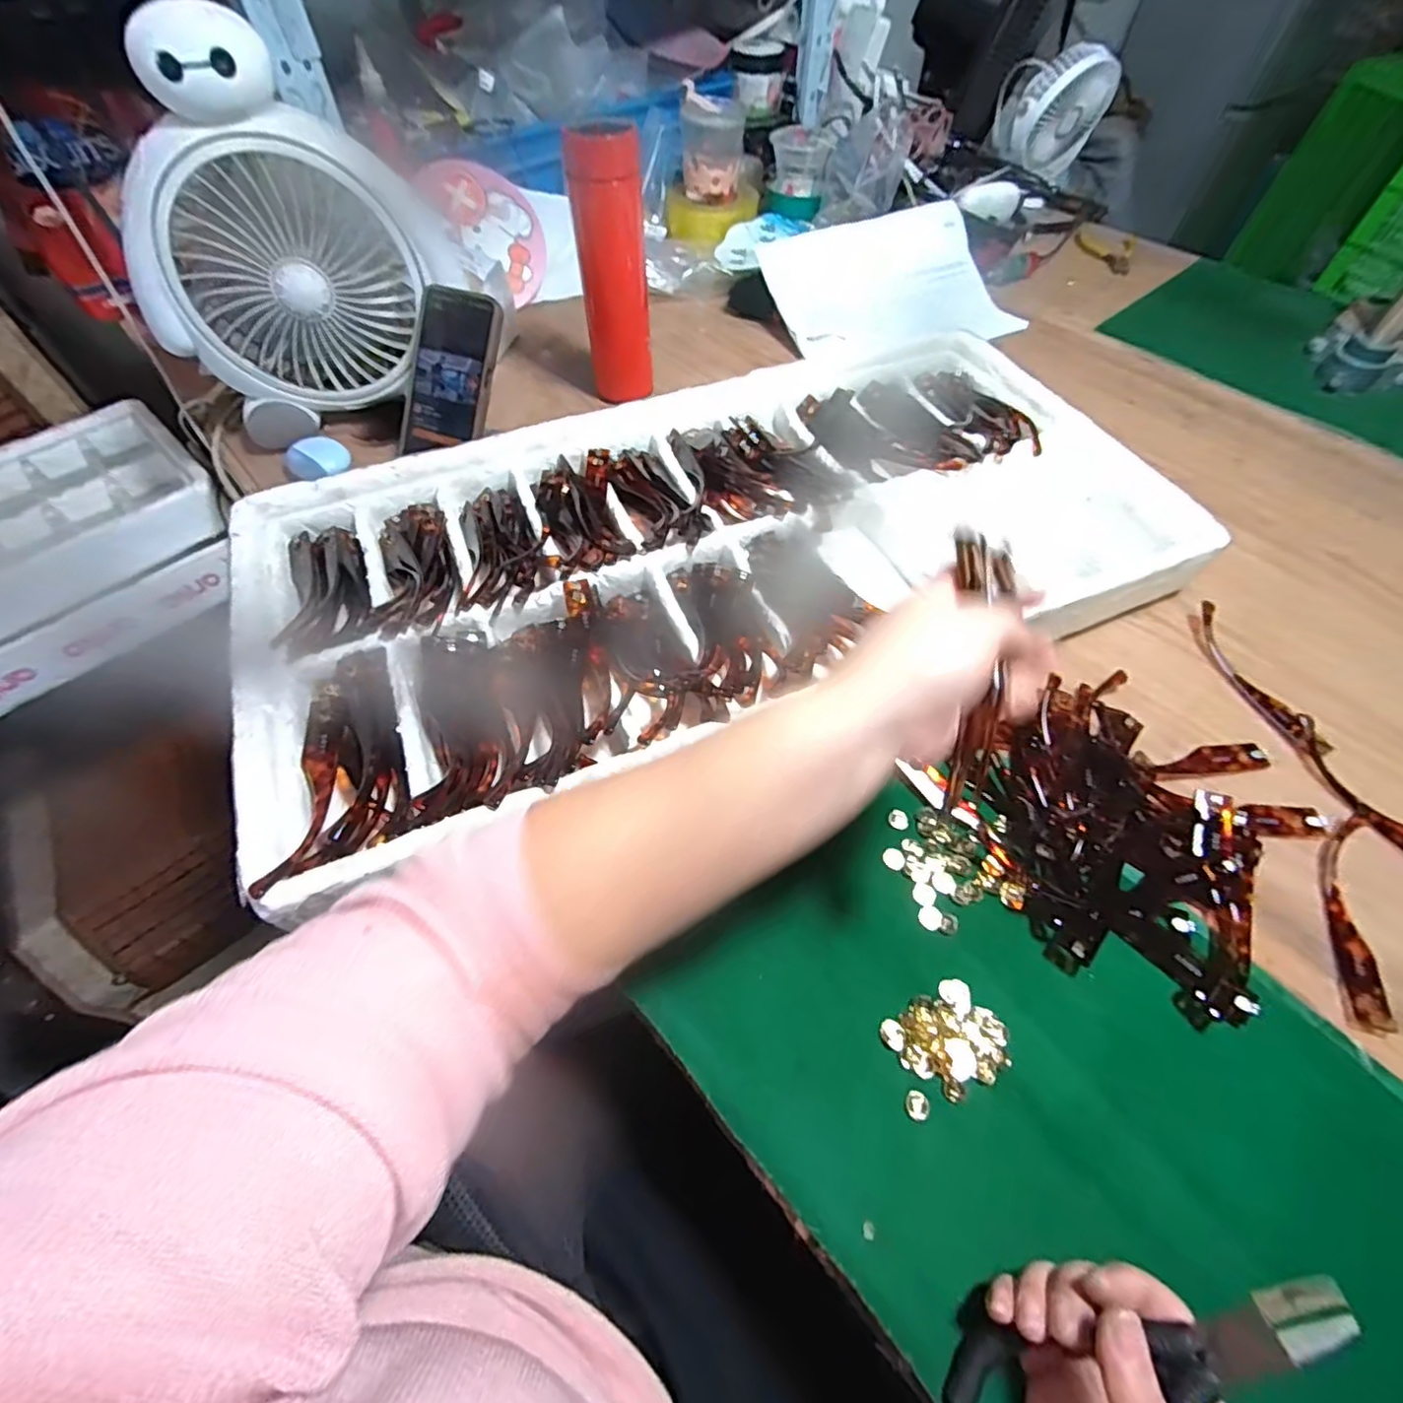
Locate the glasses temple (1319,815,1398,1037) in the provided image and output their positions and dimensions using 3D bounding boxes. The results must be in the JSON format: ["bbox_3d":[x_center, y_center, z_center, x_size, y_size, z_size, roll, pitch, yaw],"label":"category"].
[{"bbox_3d":[0.398,0.129,0.369,0.023,0.008,0.133,20,60,12],"label":"glasses temple"}]

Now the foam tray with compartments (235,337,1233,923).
[{"bbox_3d":[0.027,-0.131,0.500,0.724,0.063,0.374,-20,60,-13],"label":"foam tray with compartments"}]

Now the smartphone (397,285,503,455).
[{"bbox_3d":[-0.231,-0.297,0.556,0.081,0.142,0.017,19,17,8],"label":"smartphone"}]

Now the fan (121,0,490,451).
[{"bbox_3d":[-0.353,-0.392,0.525,0.271,0.251,0.102,-14,59,-9],"label":"fan"}]

